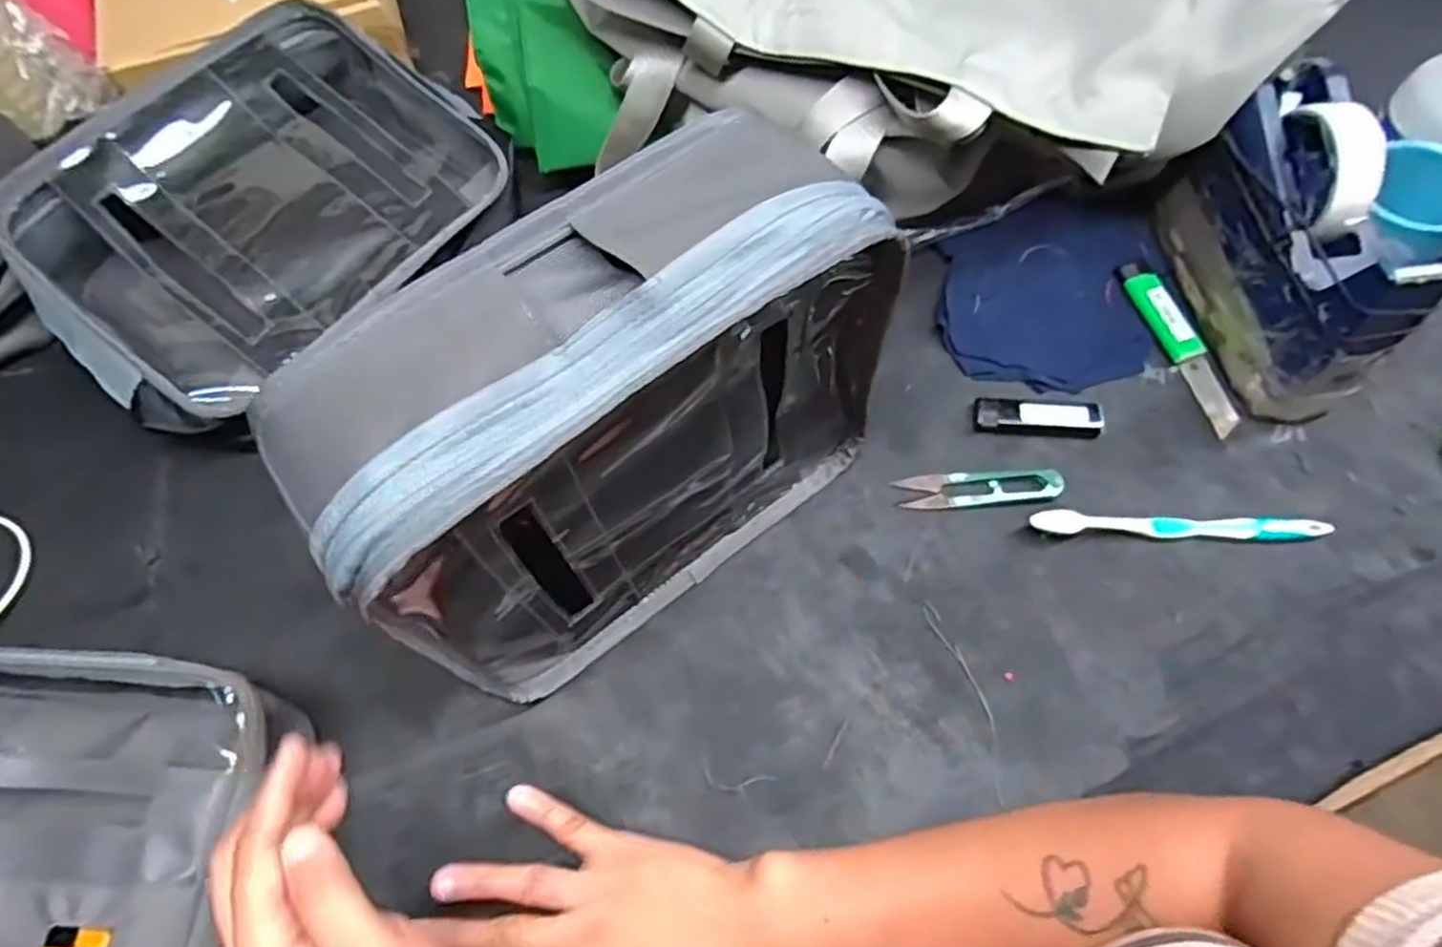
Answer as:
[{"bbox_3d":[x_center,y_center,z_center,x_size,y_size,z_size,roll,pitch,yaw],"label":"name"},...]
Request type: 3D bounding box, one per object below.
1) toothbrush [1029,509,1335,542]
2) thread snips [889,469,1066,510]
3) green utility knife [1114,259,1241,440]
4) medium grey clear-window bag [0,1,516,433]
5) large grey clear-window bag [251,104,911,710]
[{"bbox_3d":[0.278,0.033,0.460,0.174,0.015,0.015,2,66,2],"label":"toothbrush"},{"bbox_3d":[0.164,0.009,0.478,0.101,0.006,0.022,-4,66,0],"label":"thread snips"},{"bbox_3d":[0.313,-0.089,0.513,0.020,0.015,0.131,-19,67,-7],"label":"green utility knife"},{"bbox_3d":[-0.306,-0.176,0.518,0.230,0.073,0.295,39,73,17],"label":"medium grey clear-window bag"},{"bbox_3d":[-0.046,-0.020,0.379,0.252,0.220,0.110,-36,70,-13],"label":"large grey clear-window bag"}]

